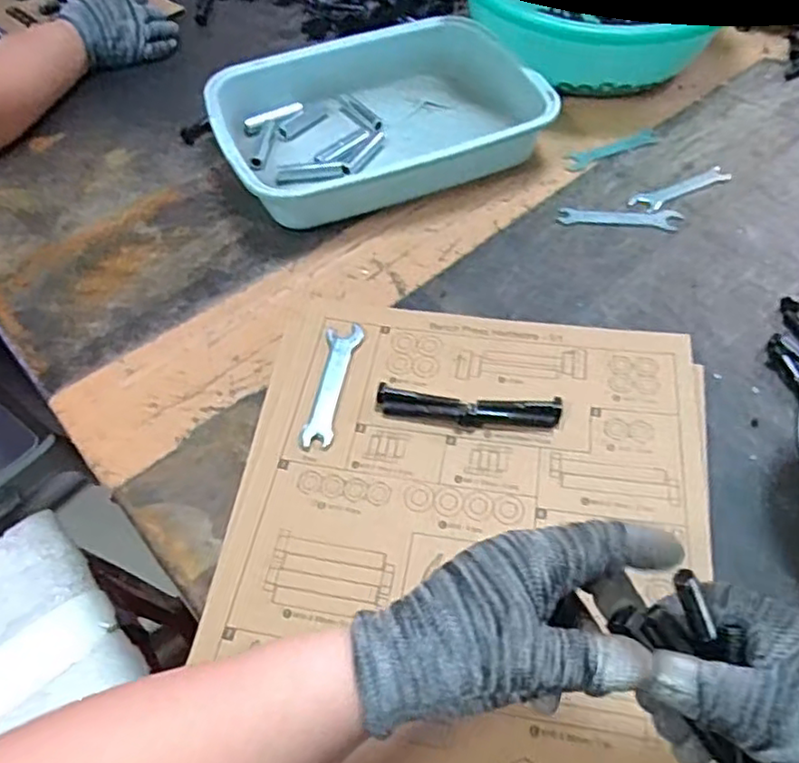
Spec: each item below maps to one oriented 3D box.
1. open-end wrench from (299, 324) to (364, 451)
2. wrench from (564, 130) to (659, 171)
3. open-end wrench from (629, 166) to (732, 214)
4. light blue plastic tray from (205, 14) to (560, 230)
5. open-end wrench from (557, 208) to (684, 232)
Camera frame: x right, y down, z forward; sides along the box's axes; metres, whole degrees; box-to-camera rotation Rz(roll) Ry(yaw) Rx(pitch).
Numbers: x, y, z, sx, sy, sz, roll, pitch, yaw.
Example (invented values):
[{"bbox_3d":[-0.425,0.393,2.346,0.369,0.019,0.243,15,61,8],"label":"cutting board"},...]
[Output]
[{"bbox_3d":[-0.050,0.000,0.497,0.027,0.004,0.113,6,54,6],"label":"open-end wrench"},{"bbox_3d":[0.219,-0.240,0.686,0.108,0.004,0.026,-21,56,-13],"label":"wrench"},{"bbox_3d":[0.273,-0.187,0.642,0.116,0.007,0.026,-27,58,-17],"label":"open-end wrench"},{"bbox_3d":[-0.026,-0.274,0.682,0.320,0.057,0.237,-19,56,-12],"label":"light blue plastic tray"},{"bbox_3d":[0.205,-0.153,0.618,0.110,0.005,0.022,5,54,5],"label":"open-end wrench"}]

